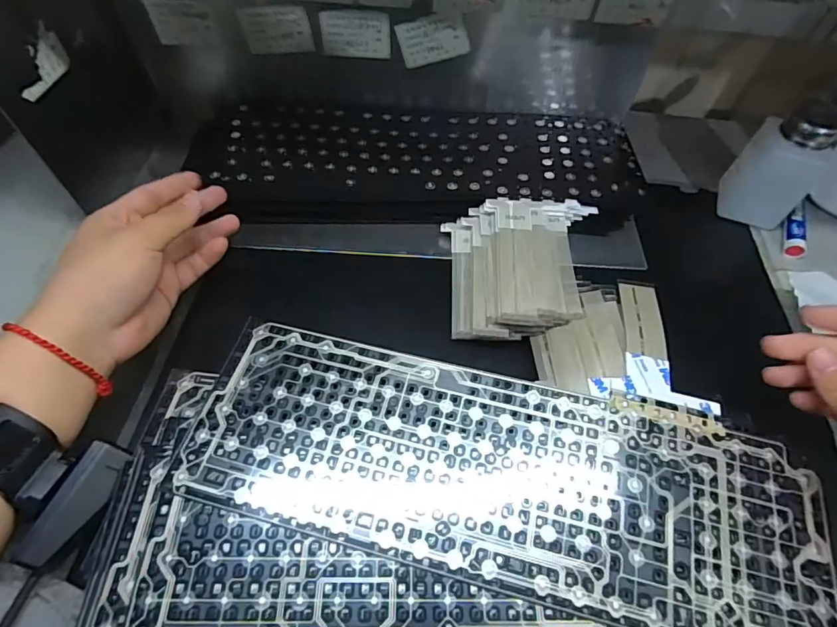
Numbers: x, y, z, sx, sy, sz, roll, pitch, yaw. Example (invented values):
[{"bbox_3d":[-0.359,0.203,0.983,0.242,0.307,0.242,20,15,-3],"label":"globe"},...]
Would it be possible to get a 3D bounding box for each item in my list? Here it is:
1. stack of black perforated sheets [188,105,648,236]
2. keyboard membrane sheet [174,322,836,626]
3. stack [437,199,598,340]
[{"bbox_3d":[0.002,-0.141,0.424,0.392,0.015,0.151,3,57,-1],"label":"stack of black perforated sheets"},{"bbox_3d":[0.048,0.091,0.277,0.356,0.005,0.119,14,61,8],"label":"keyboard membrane sheet"},{"bbox_3d":[0.084,-0.038,0.373,0.117,0.028,0.119,-1,57,-4],"label":"stack"}]

